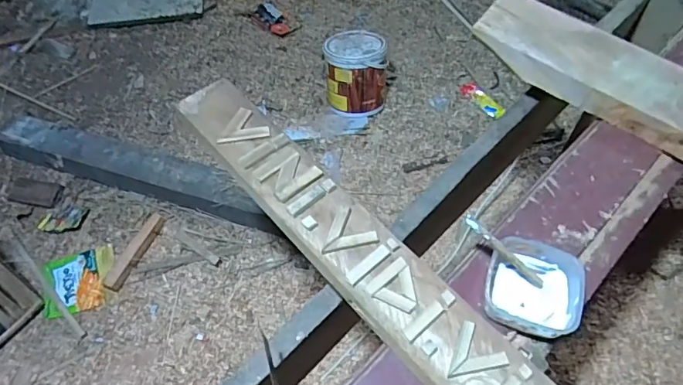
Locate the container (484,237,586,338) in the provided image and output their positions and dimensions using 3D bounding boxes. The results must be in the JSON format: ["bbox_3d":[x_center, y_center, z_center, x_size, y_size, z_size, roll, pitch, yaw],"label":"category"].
[{"bbox_3d":[0.202,0.101,0.505,0.095,0.037,0.099,20,59,12],"label":"container"}]

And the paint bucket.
[{"bbox_3d":[0.045,-0.352,1.429,0.184,0.179,0.201,-5,57,-4],"label":"paint bucket"}]

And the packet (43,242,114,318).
[{"bbox_3d":[-0.638,0.216,1.157,0.162,0.030,0.156,-14,56,-9],"label":"packet"}]

